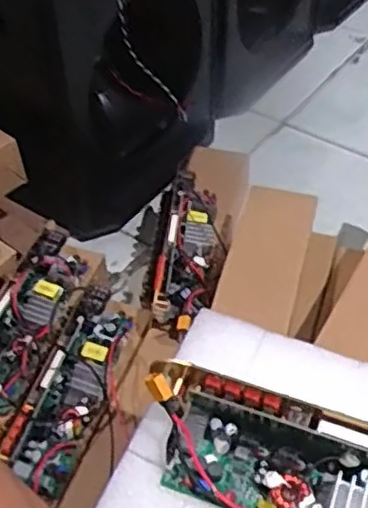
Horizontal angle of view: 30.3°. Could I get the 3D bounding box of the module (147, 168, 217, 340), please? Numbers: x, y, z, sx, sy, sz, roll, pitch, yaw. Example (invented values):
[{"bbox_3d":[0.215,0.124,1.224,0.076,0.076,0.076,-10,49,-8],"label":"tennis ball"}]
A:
[{"bbox_3d":[0.003,-0.014,0.914,0.080,0.054,0.261,5,46,6],"label":"module"}]

